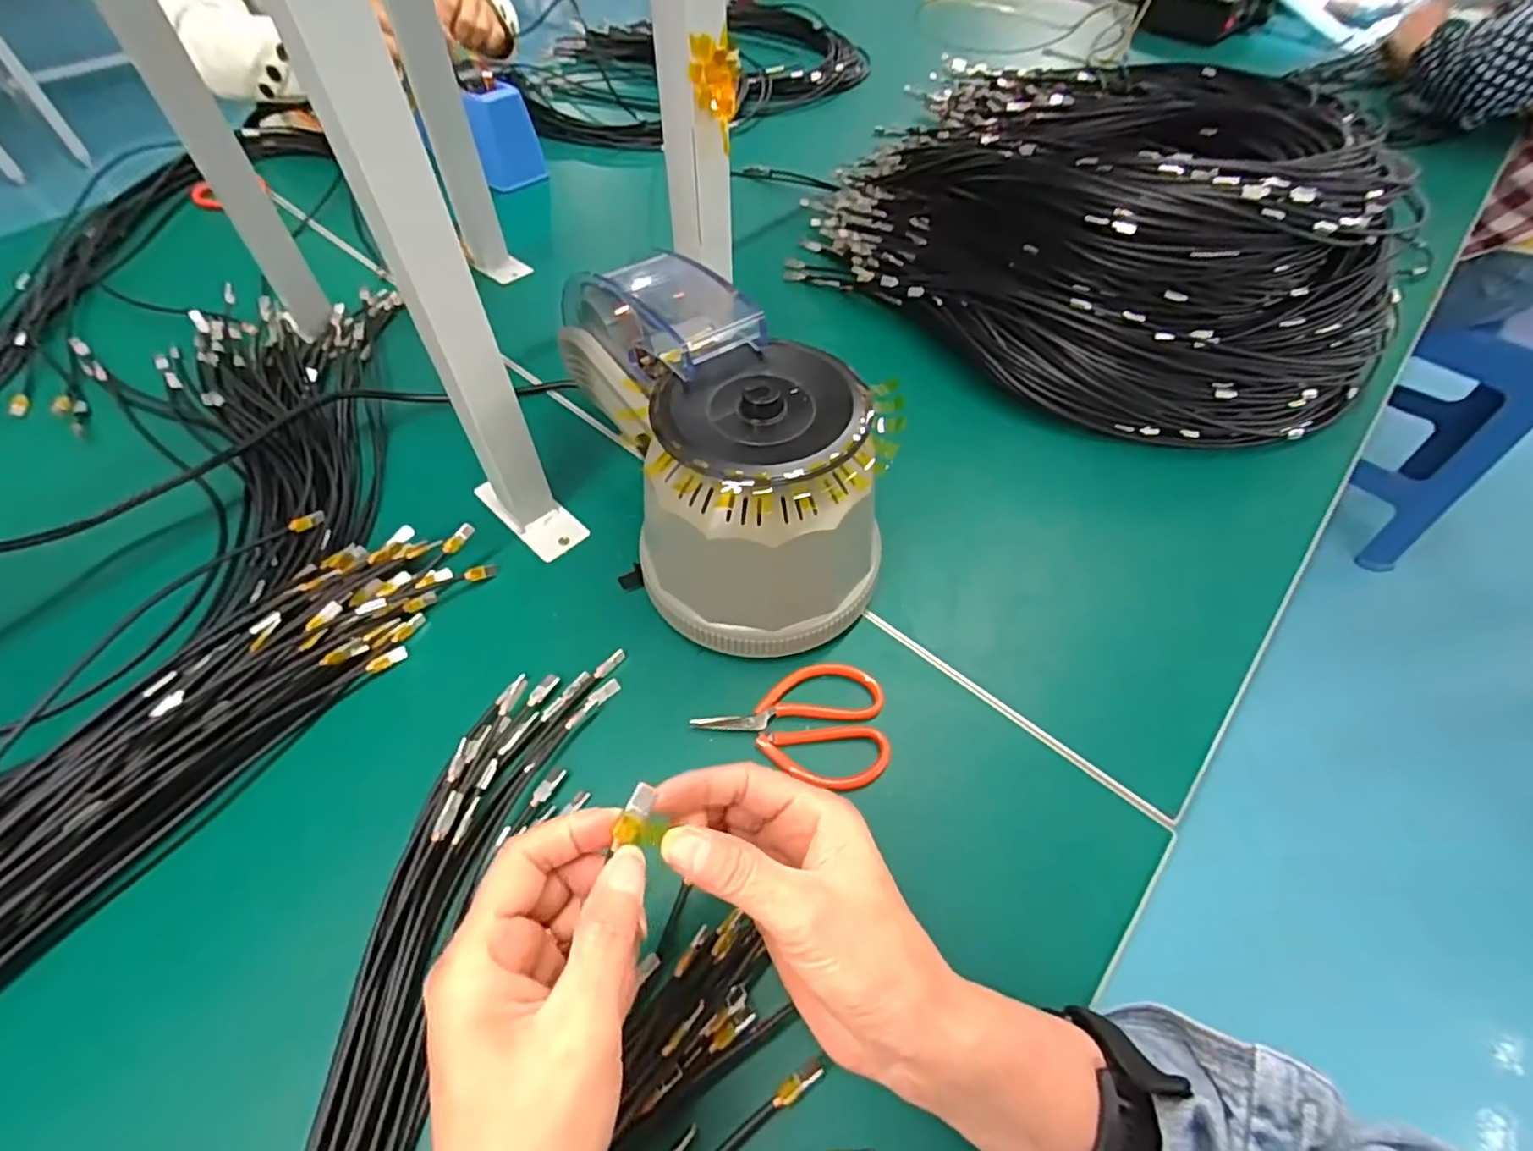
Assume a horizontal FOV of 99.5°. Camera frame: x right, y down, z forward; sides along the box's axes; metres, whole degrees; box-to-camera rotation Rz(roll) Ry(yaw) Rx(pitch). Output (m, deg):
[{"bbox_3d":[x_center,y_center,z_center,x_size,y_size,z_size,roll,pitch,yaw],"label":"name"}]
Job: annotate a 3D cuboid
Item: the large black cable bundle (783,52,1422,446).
[{"bbox_3d":[0.297,-0.344,0.611,0.346,0.155,0.531,-37,62,-23],"label":"large black cable bundle"}]

